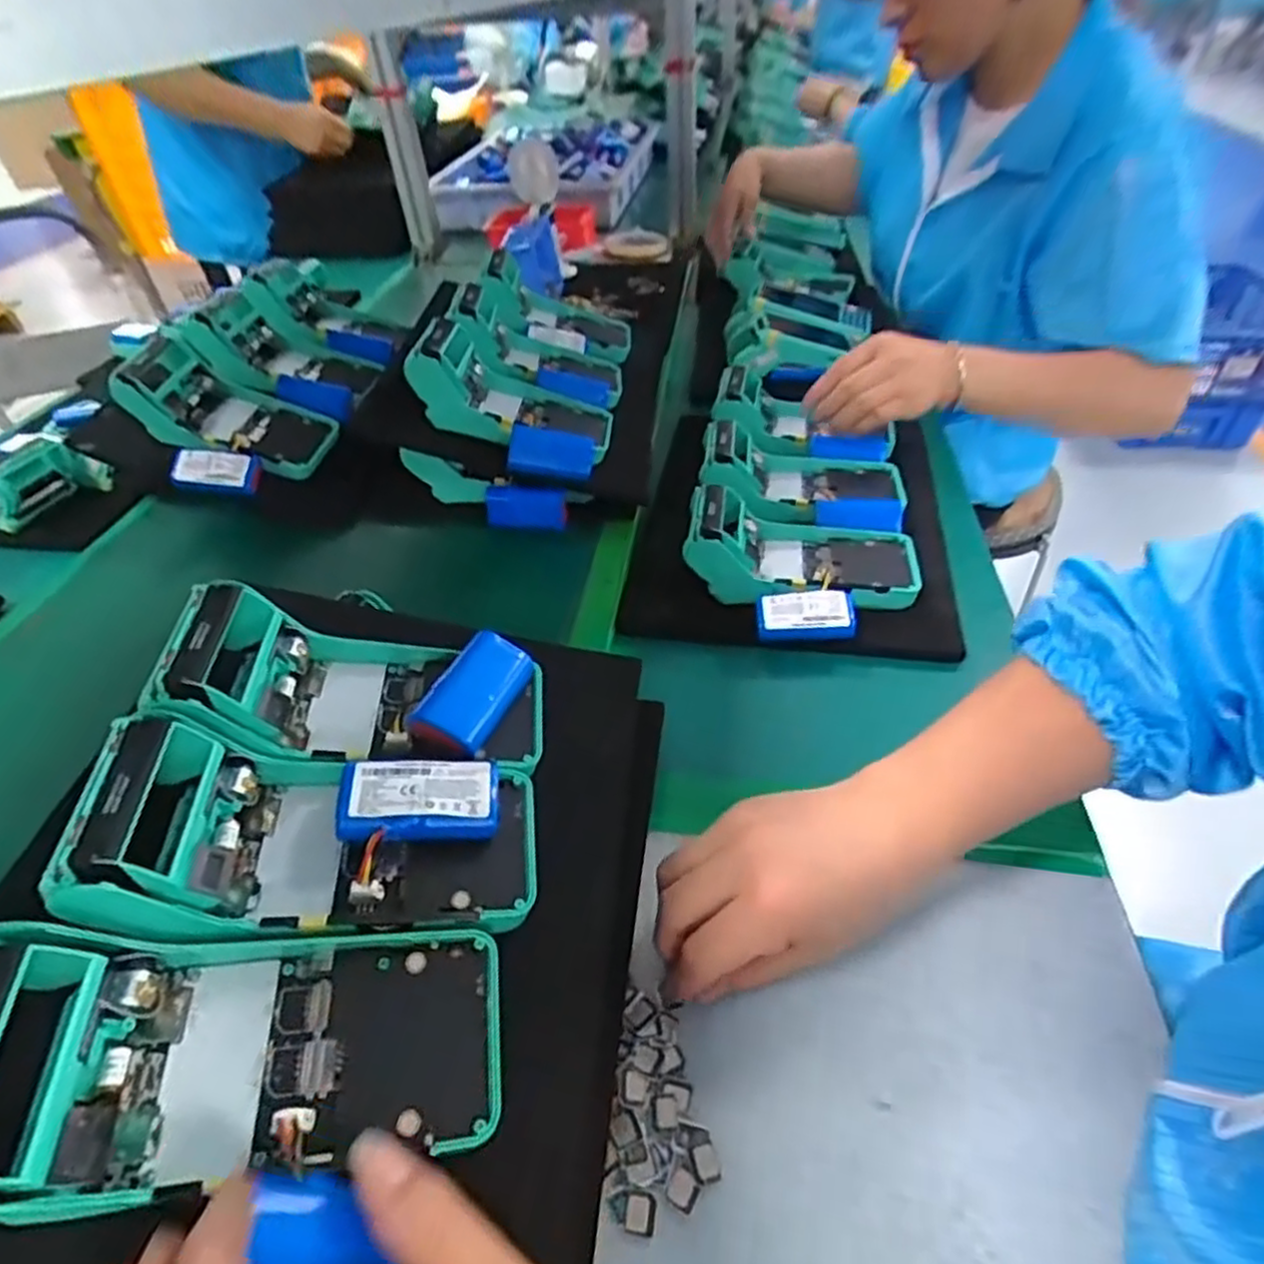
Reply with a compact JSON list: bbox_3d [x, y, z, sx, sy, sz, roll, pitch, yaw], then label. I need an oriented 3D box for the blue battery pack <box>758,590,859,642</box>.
[{"bbox_3d":[0.124,-0.010,0.516,0.066,0.019,0.033,1,74,6],"label":"blue battery pack"}]

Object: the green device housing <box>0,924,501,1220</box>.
[{"bbox_3d":[-0.133,0.143,0.247,0.169,0.055,0.078,9,36,-26],"label":"green device housing"}]

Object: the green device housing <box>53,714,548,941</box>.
[{"bbox_3d":[-0.126,0.087,0.298,0.165,0.050,0.080,16,39,-18],"label":"green device housing"}]

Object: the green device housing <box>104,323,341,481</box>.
[{"bbox_3d":[-0.368,-0.201,0.670,0.169,0.061,0.084,23,41,-13],"label":"green device housing"}]

